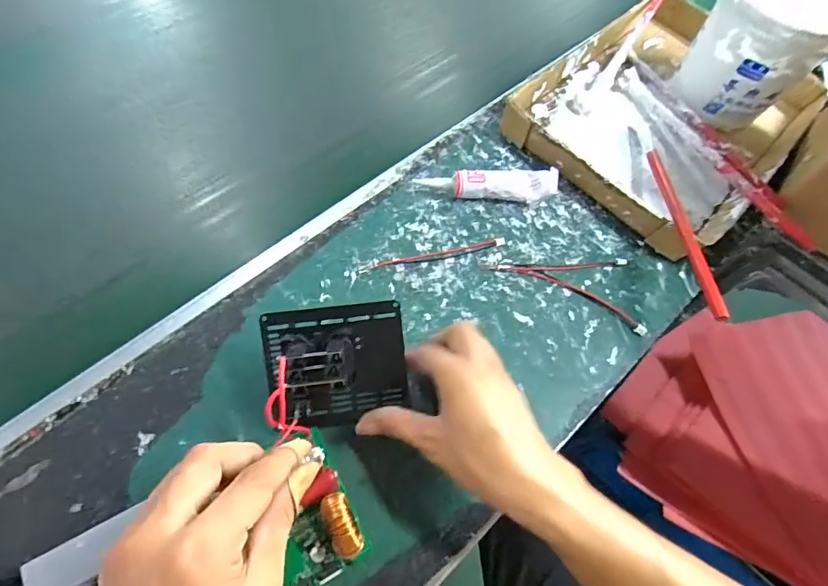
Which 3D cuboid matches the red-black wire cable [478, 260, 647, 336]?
[{"bbox_3d":[0.141,-0.019,0.411,0.150,0.005,0.066,25,65,9],"label":"red-black wire cable"}]

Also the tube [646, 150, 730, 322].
[{"bbox_3d":[0.229,-0.061,0.388,0.008,0.012,0.206,7,49,0],"label":"tube"}]

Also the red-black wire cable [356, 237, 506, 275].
[{"bbox_3d":[0.017,-0.035,0.409,0.135,0.004,0.011,-11,65,-9],"label":"red-black wire cable"}]

